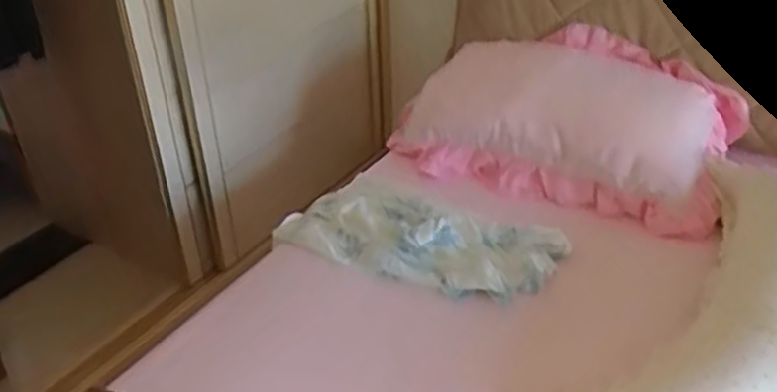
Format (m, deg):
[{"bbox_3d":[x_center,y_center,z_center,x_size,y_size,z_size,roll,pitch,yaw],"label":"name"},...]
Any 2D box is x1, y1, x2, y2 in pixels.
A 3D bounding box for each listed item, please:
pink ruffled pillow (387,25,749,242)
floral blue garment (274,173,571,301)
[{"bbox_3d":[0.405,-0.214,1.706,0.737,0.241,0.439,16,37,26],"label":"pink ruffled pillow"},{"bbox_3d":[0.063,0.076,1.491,0.551,0.048,0.283,15,37,25],"label":"floral blue garment"}]

